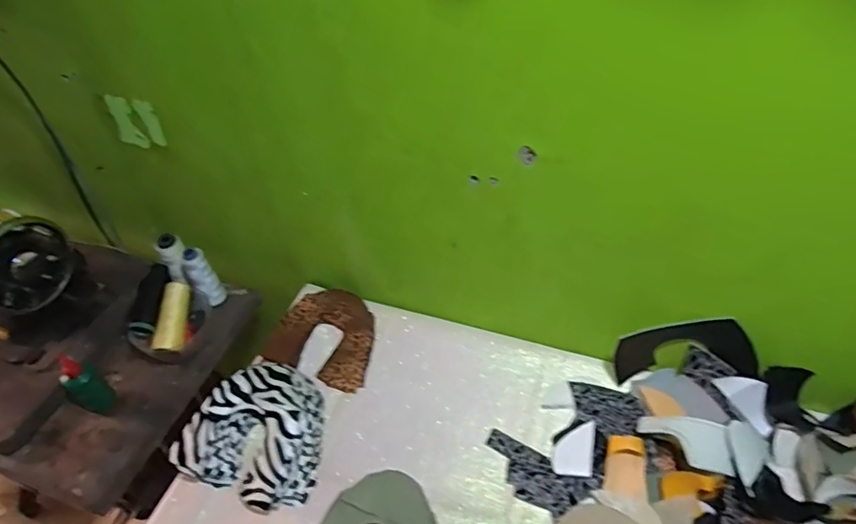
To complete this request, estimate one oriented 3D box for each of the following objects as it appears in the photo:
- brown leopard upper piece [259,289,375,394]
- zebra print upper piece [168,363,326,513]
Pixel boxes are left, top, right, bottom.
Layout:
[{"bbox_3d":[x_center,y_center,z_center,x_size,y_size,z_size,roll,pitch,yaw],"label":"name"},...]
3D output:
[{"bbox_3d":[-0.155,0.115,0.851,0.158,0.022,0.147,20,58,9],"label":"brown leopard upper piece"},{"bbox_3d":[-0.223,0.228,0.732,0.172,0.084,0.173,15,50,17],"label":"zebra print upper piece"}]

